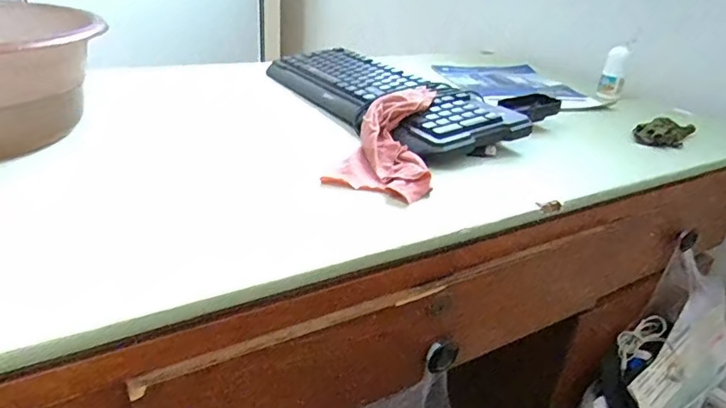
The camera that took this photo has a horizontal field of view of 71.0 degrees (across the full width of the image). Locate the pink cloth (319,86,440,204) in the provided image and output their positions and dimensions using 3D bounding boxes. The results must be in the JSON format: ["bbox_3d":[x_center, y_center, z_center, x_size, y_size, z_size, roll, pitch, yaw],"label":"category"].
[{"bbox_3d":[0.030,-0.078,0.558,0.095,0.030,0.228,8,42,6],"label":"pink cloth"}]

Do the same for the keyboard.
[{"bbox_3d":[0.015,-0.160,0.716,0.160,0.040,0.440,-12,32,-30],"label":"keyboard"}]

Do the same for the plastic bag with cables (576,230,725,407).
[{"bbox_3d":[0.403,0.229,0.692,0.299,0.195,0.122,-43,48,-20],"label":"plastic bag with cables"}]

